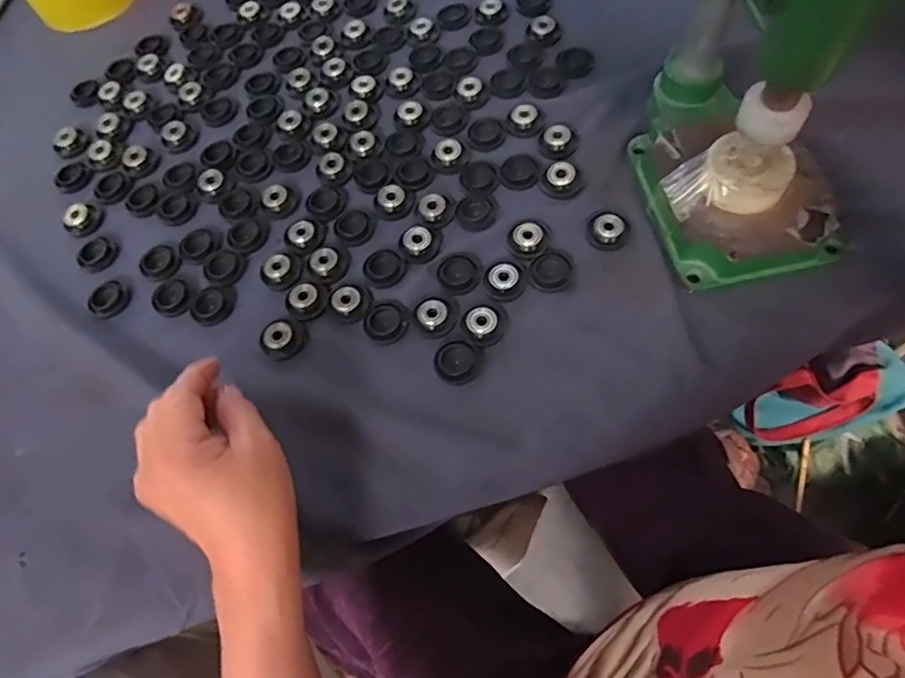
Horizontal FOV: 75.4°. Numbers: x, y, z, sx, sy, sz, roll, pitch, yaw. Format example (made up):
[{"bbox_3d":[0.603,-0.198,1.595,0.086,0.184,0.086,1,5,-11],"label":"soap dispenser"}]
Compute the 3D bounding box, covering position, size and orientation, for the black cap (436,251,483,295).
[{"bbox_3d":[0.005,-0.052,0.455,0.034,0.004,0.036,1,64,7],"label":"black cap"}]

